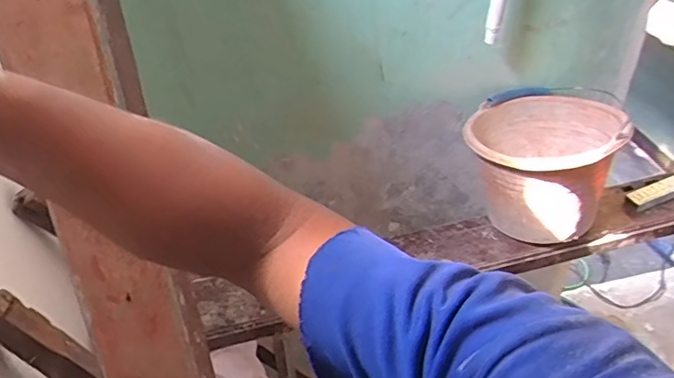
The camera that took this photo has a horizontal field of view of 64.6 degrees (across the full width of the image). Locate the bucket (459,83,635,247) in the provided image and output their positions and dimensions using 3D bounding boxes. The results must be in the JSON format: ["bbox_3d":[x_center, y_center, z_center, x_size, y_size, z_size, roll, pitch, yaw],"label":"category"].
[{"bbox_3d":[0.366,-0.060,0.975,0.254,0.199,0.273,7,44,12],"label":"bucket"}]

